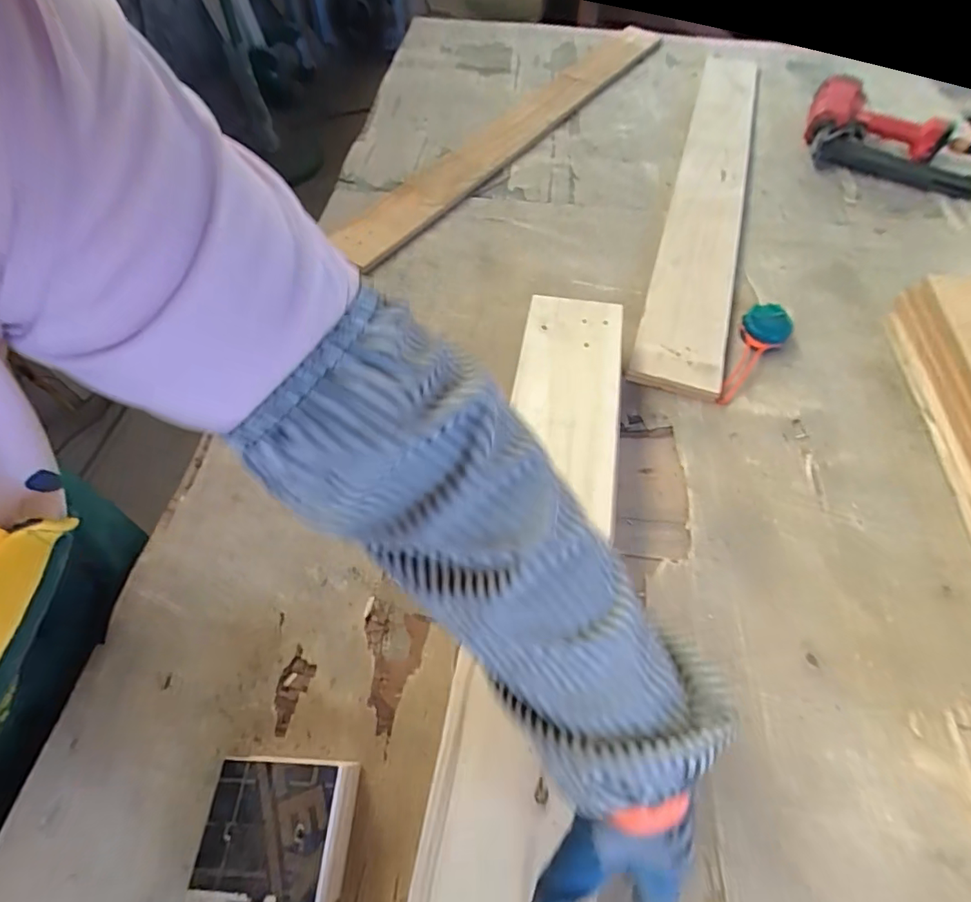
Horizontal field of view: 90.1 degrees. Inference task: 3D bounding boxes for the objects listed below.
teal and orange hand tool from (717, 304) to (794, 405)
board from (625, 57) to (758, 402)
[{"bbox_3d":[0.362,-0.138,0.667,0.067,0.040,0.189,35,63,20],"label":"teal and orange hand tool"},{"bbox_3d":[0.354,-0.405,0.765,0.112,0.027,0.732,16,66,9],"label":"board"}]

